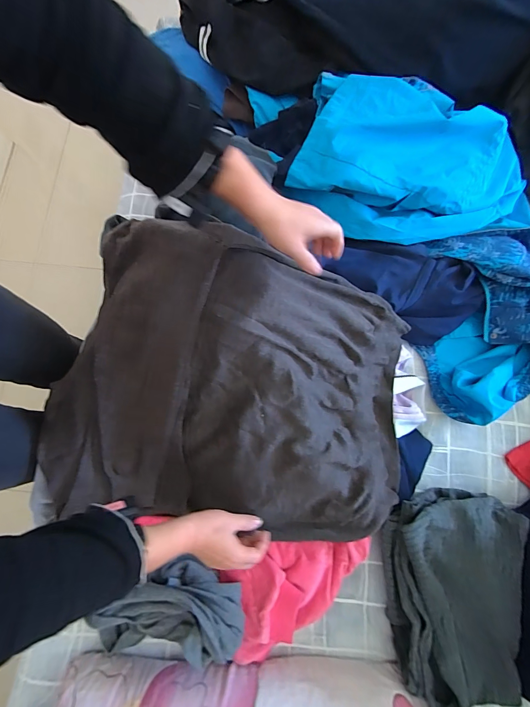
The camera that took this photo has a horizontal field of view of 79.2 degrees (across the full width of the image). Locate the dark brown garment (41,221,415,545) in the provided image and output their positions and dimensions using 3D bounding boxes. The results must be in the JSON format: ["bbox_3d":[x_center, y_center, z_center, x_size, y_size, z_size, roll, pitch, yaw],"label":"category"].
[{"bbox_3d":[-0.037,0.054,0.488,0.553,0.187,0.436,11,79,2],"label":"dark brown garment"}]

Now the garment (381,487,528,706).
[{"bbox_3d":[0.314,0.405,0.532,0.218,0.071,0.321,4,78,0],"label":"garment"}]

